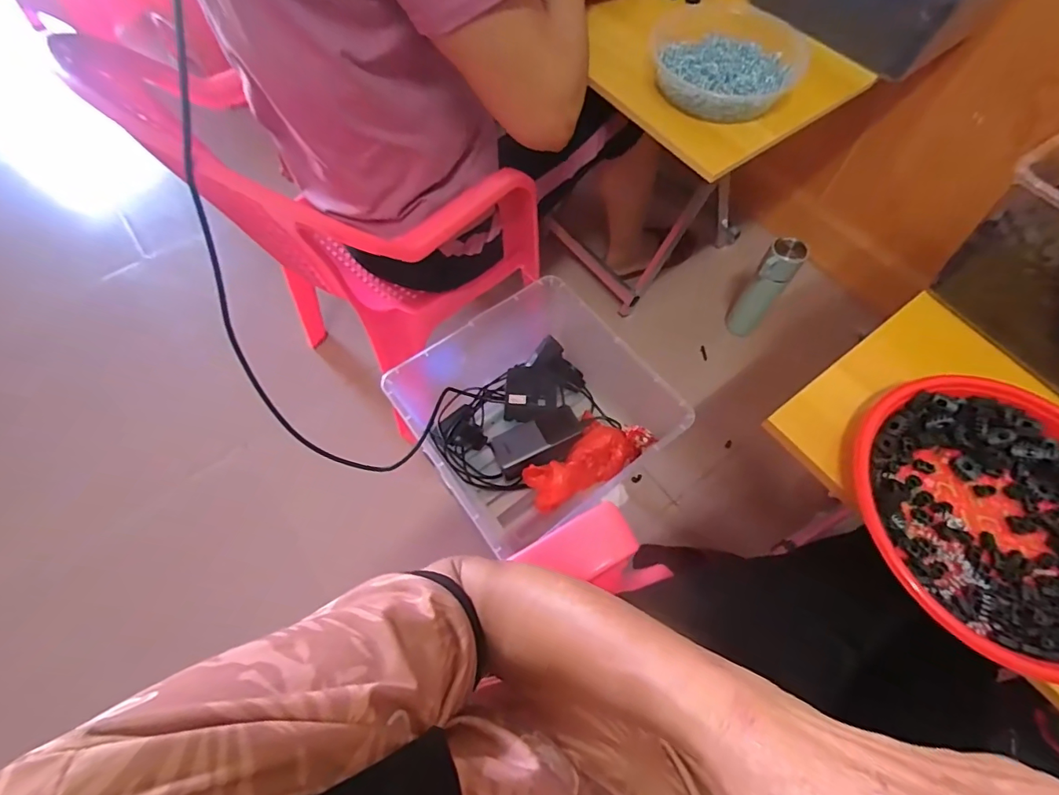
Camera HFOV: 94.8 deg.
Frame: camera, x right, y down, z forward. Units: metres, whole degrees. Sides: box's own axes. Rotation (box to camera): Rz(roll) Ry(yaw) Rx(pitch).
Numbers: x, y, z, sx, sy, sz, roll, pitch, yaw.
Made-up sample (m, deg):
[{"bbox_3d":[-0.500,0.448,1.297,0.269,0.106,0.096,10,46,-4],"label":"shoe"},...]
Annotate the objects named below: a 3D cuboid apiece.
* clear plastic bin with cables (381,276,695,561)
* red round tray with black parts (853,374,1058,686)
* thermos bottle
[{"bbox_3d":[0.002,0.026,0.699,0.301,0.154,0.284,-35,69,-16],"label":"clear plastic bin with cables"},{"bbox_3d":[0.386,0.097,0.396,0.231,0.027,0.227,0,63,0],"label":"red round tray with black parts"},{"bbox_3d":[0.492,-0.226,1.023,0.069,0.258,0.082,28,67,13],"label":"thermos bottle"}]

